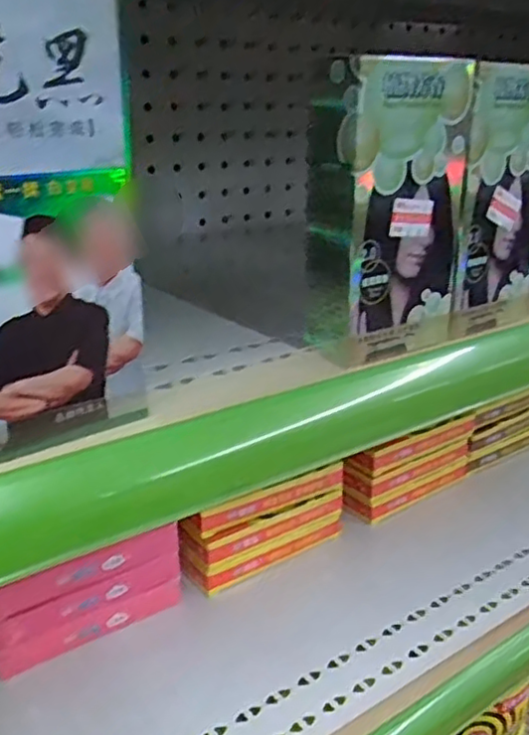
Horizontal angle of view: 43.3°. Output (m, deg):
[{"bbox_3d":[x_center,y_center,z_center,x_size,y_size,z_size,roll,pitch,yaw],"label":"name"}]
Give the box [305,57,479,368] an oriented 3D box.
[{"bbox_3d":[0.052,-0.067,0.284,0.067,0.113,0.033,-17,28,-42],"label":"box"}]

